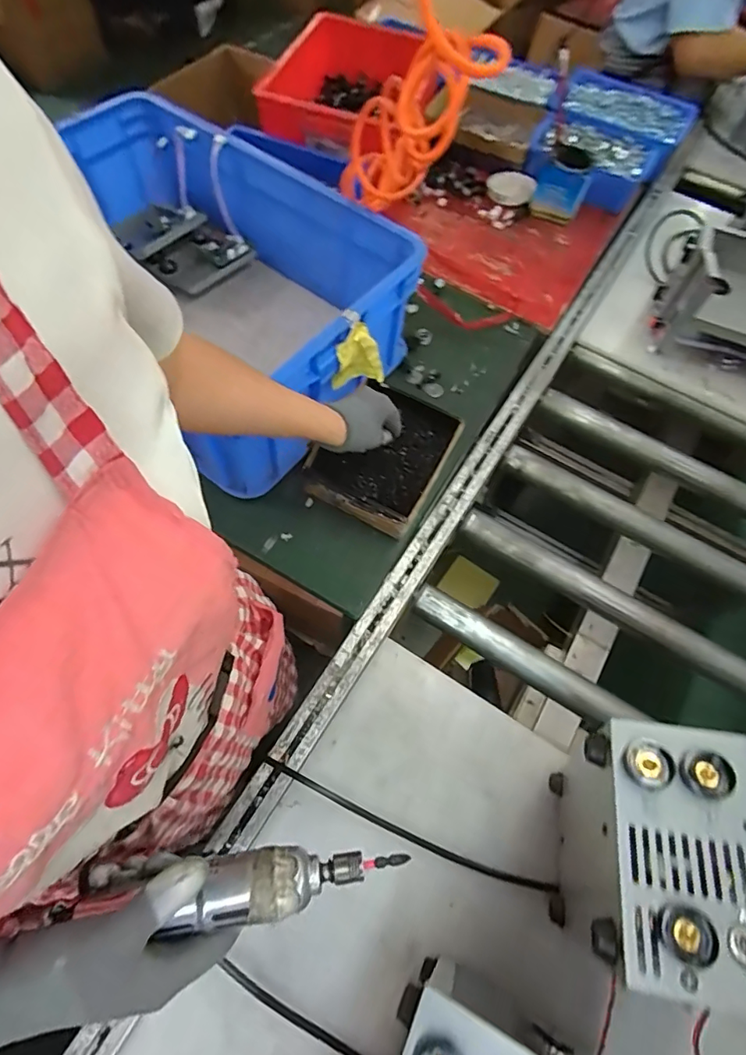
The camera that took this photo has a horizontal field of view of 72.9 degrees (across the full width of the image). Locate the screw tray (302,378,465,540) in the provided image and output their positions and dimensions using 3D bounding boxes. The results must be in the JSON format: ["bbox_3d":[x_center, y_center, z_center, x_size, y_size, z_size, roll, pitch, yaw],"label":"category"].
[{"bbox_3d":[0.020,-0.103,0.741,0.163,0.052,0.204,30,66,11],"label":"screw tray"}]

